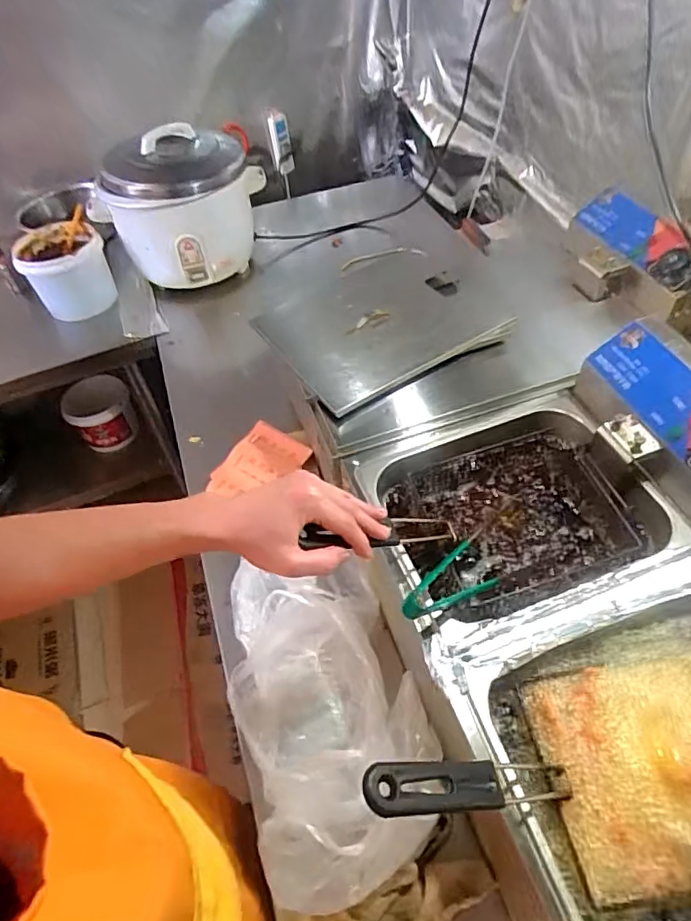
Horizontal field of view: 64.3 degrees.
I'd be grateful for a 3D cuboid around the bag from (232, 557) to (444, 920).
[{"bbox_3d":[-0.035,0.271,0.677,0.208,0.085,0.406,-16,51,-8],"label":"bag"}]

